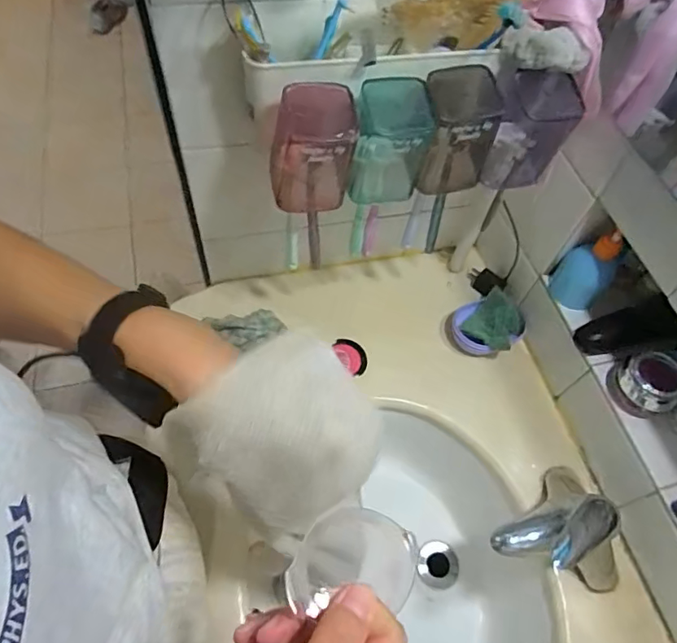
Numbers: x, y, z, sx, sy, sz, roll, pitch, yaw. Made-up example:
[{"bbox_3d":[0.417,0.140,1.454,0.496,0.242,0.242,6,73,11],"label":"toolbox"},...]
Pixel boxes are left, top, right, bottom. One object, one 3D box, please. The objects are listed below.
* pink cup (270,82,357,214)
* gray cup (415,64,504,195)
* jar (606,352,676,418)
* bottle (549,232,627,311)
[{"bbox_3d":[-0.026,-0.151,0.470,0.071,0.109,0.056,8,58,1],"label":"pink cup"},{"bbox_3d":[0.114,-0.179,0.500,0.067,0.107,0.069,11,59,3],"label":"gray cup"},{"bbox_3d":[0.351,0.070,0.587,0.062,0.060,0.059,2,59,-3],"label":"jar"},{"bbox_3d":[0.317,-0.074,0.638,0.061,0.115,0.064,40,64,19],"label":"bottle"}]

